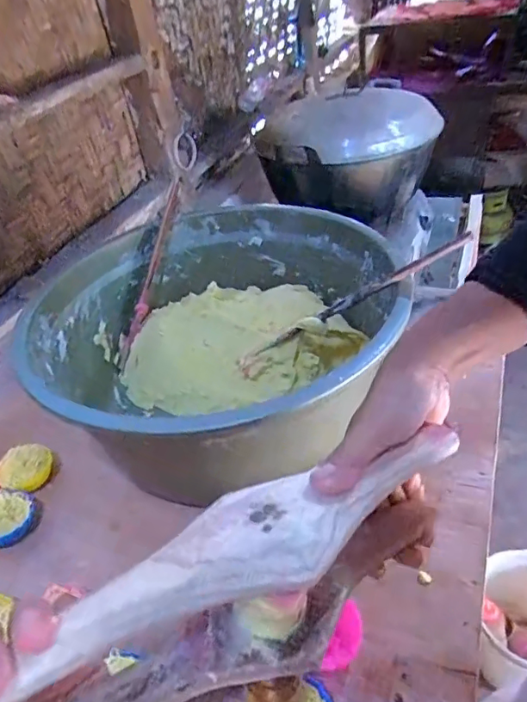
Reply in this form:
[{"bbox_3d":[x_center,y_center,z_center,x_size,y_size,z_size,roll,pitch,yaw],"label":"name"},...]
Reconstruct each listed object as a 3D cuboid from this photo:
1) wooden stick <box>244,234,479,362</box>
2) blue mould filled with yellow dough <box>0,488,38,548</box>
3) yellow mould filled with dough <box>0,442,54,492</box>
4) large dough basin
[{"bbox_3d":[0.090,-0.052,0.537,0.262,0.014,0.010,-29,30,27],"label":"wooden stick"},{"bbox_3d":[-0.272,0.180,0.543,0.065,0.038,0.064,-36,46,-28],"label":"blue mould filled with yellow dough"},{"bbox_3d":[-0.275,0.139,0.595,0.061,0.036,0.058,-6,39,5],"label":"yellow mould filled with dough"},{"bbox_3d":[-0.051,0.002,0.620,0.376,0.192,0.405,-6,39,5],"label":"large dough basin"}]

